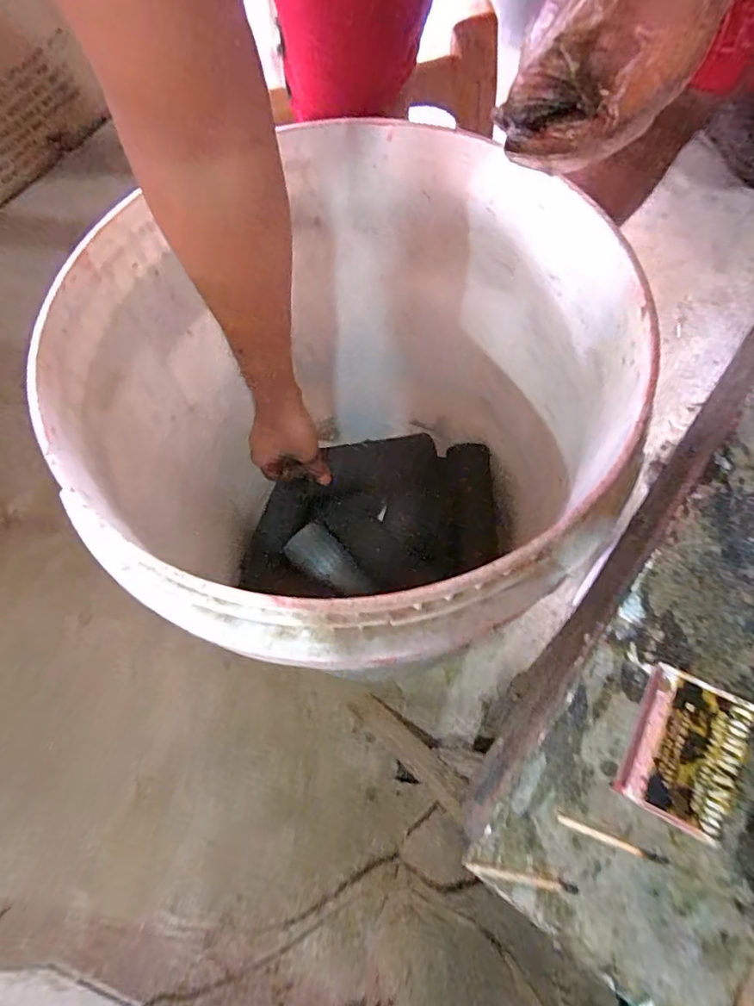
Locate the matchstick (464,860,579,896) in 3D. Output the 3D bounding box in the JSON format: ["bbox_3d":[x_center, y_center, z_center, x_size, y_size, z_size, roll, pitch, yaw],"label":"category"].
[{"bbox_3d":[0.055,0.145,0.205,0.042,0.004,0.004,10,73,3],"label":"matchstick"}]

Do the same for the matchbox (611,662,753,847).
[{"bbox_3d":[0.120,0.096,0.210,0.035,0.018,0.053,27,75,8],"label":"matchbox"}]

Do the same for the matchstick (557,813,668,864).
[{"bbox_3d":[0.092,0.132,0.208,0.042,0.004,0.004,20,74,6],"label":"matchstick"}]

